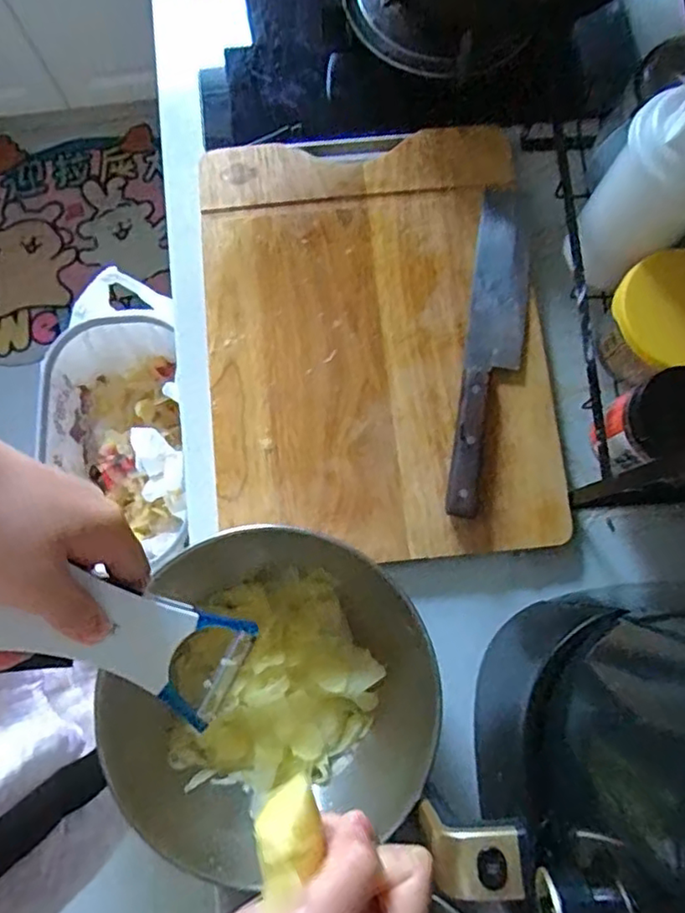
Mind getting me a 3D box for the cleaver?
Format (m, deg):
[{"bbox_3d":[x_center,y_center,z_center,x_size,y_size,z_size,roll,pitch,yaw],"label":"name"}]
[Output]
[{"bbox_3d":[0.127,-0.093,0.513,0.046,0.021,0.289,9,79,2],"label":"cleaver"}]

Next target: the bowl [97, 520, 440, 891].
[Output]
[{"bbox_3d":[-0.063,0.178,0.471,0.255,0.065,0.230,-20,80,-4],"label":"bowl"}]

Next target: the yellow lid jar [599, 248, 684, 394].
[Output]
[{"bbox_3d":[0.240,-0.098,0.468,0.083,0.074,0.081,0,79,0],"label":"yellow lid jar"}]

